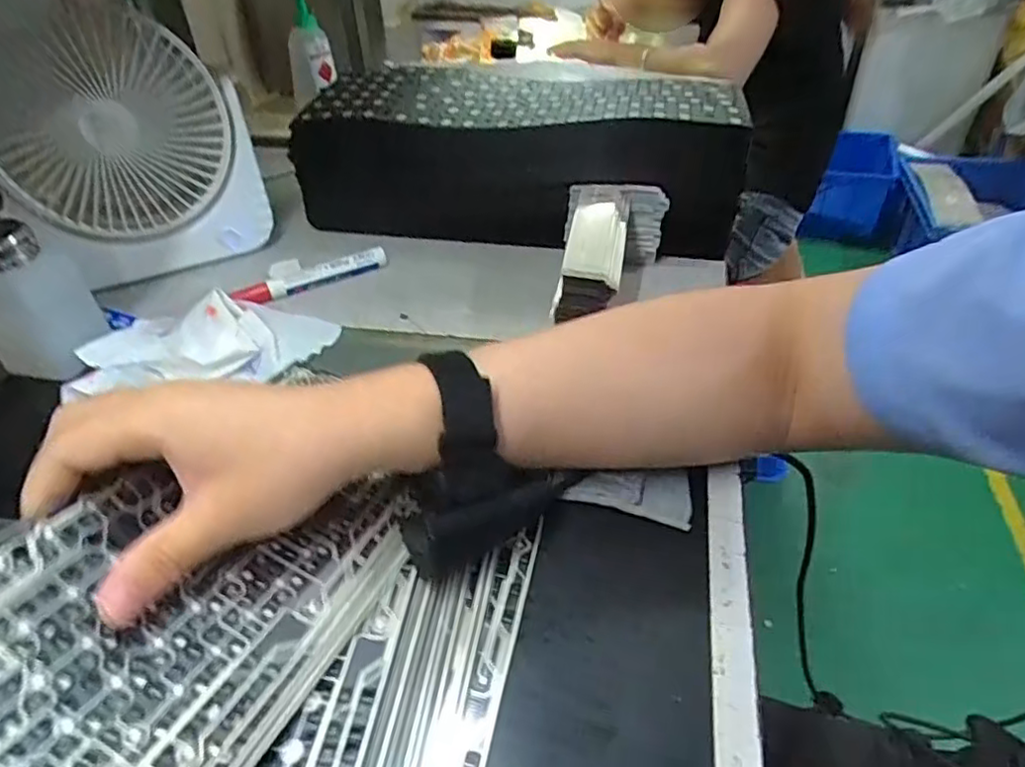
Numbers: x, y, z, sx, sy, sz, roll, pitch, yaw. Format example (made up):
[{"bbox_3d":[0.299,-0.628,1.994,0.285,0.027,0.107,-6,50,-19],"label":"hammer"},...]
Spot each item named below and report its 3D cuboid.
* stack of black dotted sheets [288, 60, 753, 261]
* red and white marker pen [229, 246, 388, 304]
[{"bbox_3d":[0.006,-0.196,0.567,0.357,0.115,0.126,6,40,12],"label":"stack of black dotted sheets"},{"bbox_3d":[-0.163,-0.086,0.528,0.124,0.020,0.021,-17,41,-15],"label":"red and white marker pen"}]

